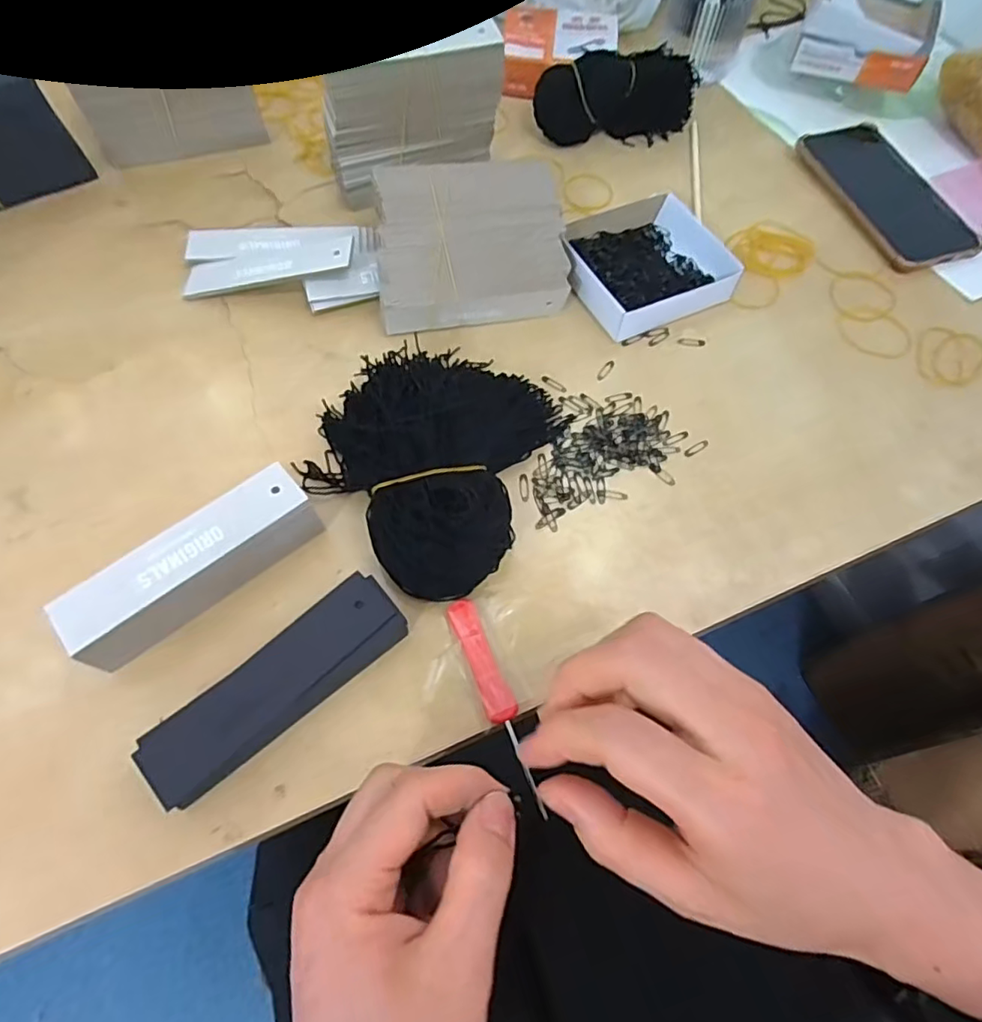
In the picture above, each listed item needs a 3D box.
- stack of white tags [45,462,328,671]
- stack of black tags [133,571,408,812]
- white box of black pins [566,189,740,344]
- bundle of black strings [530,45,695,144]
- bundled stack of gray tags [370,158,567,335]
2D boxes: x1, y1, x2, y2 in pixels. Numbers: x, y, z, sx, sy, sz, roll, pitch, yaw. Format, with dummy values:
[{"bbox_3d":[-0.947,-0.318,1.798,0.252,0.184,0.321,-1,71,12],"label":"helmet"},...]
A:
[{"bbox_3d":[-0.152,0.028,0.303,0.124,0.037,0.034,-36,71,-19],"label":"stack of white tags"},{"bbox_3d":[-0.101,0.084,0.283,0.126,0.021,0.039,-38,72,-20],"label":"stack of black tags"},{"bbox_3d":[0.113,-0.189,0.439,0.112,0.028,0.108,-24,66,-15],"label":"white box of black pins"},{"bbox_3d":[0.115,-0.372,0.522,0.150,0.050,0.047,-13,64,-10],"label":"bundle of black strings"},{"bbox_3d":[-0.015,-0.189,0.411,0.129,0.028,0.113,-7,83,-13],"label":"bundled stack of gray tags"}]

